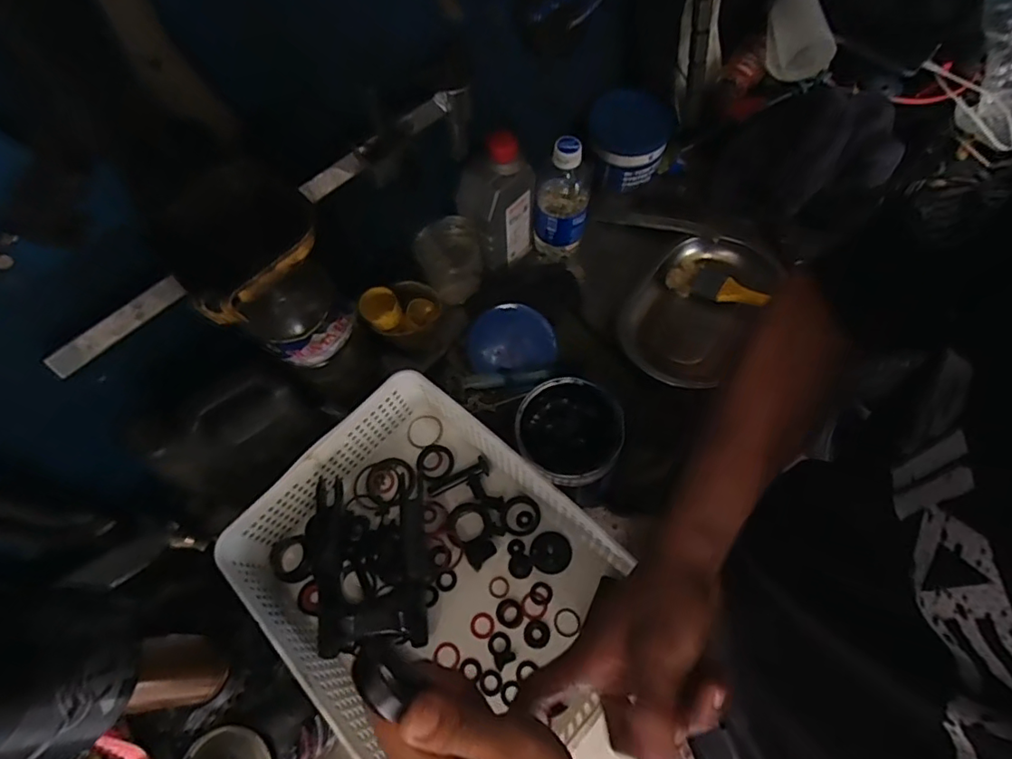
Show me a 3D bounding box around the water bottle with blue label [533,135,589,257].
[{"bbox_3d":[0.064,-0.213,0.627,0.062,0.134,0.054,6,65,7],"label":"water bottle with blue label"}]

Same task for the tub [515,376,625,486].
[{"bbox_3d":[0.060,0.055,0.533,0.097,0.071,0.097,-1,65,3],"label":"tub"}]

